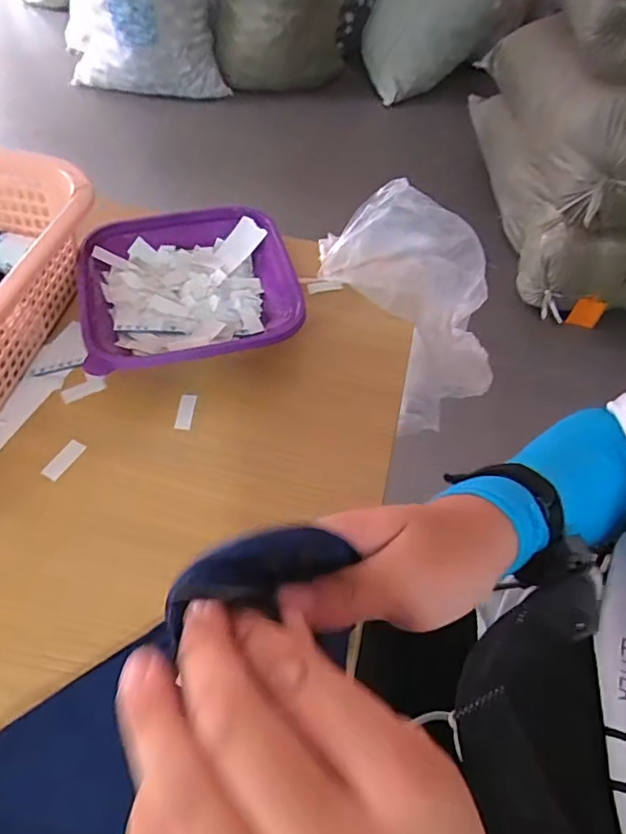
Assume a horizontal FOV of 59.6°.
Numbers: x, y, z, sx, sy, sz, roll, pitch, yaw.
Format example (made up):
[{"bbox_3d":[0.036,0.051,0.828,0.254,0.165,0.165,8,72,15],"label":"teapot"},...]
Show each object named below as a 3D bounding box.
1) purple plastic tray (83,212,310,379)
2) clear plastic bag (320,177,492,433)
[{"bbox_3d":[-0.112,-0.113,0.500,0.183,0.053,0.181,-9,55,-12],"label":"purple plastic tray"},{"bbox_3d":[0.120,-0.118,0.621,0.131,0.293,0.141,-2,44,38],"label":"clear plastic bag"}]

